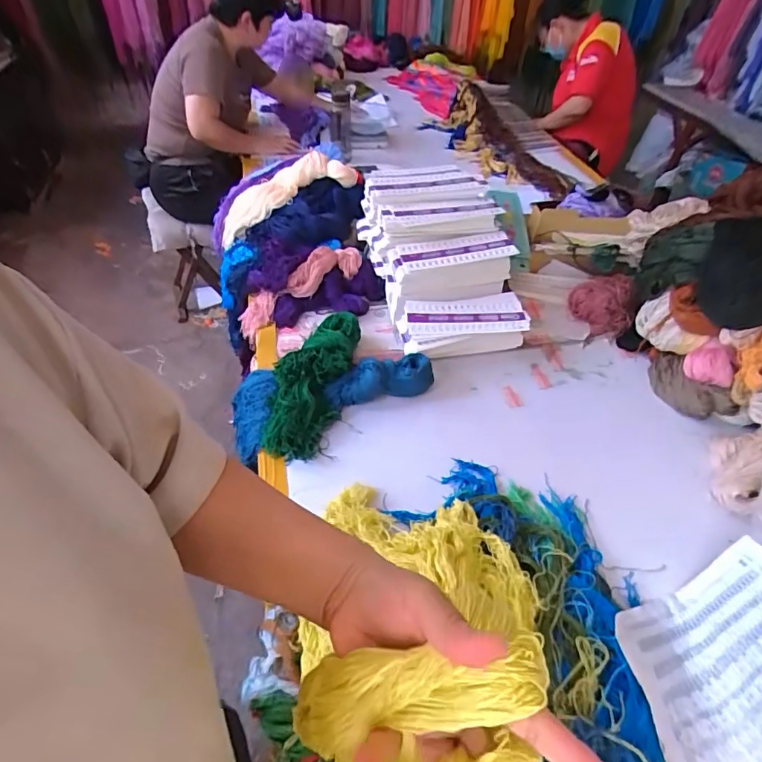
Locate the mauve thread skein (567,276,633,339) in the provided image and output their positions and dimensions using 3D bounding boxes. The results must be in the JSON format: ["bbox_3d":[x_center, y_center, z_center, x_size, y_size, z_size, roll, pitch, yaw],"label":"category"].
[{"bbox_3d":[0.508,-0.179,1.086,0.139,0.092,0.125,27,50,21],"label":"mauve thread skein"}]

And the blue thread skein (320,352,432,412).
[{"bbox_3d":[-0.003,0.000,0.907,0.213,0.062,0.066,-15,49,-18],"label":"blue thread skein"}]

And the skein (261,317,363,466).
[{"bbox_3d":[-0.125,-0.015,0.892,0.126,0.081,0.344,9,46,4],"label":"skein"}]

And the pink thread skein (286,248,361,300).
[{"bbox_3d":[-0.134,-0.254,1.091,0.186,0.064,0.079,-29,53,-9],"label":"pink thread skein"}]

